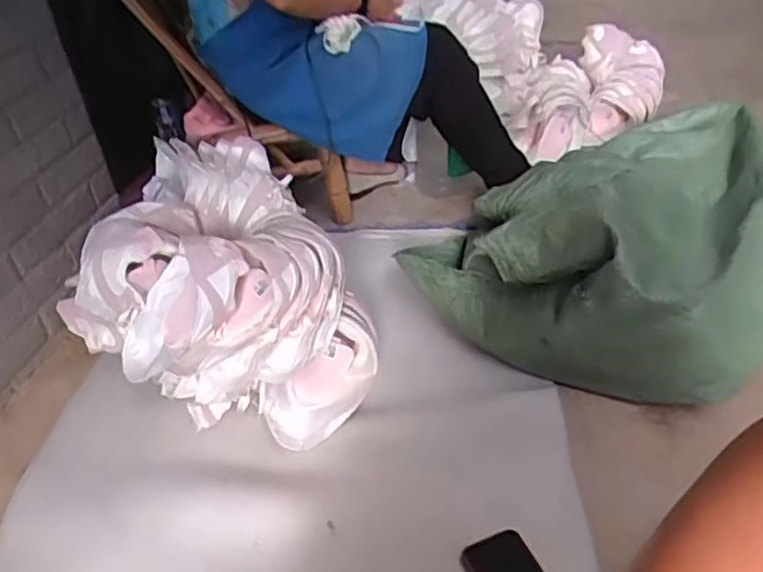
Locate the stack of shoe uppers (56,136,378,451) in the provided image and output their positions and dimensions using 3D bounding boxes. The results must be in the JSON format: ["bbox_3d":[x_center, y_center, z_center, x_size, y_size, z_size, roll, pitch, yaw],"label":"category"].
[{"bbox_3d":[-0.285,0.011,1.158,0.398,0.323,0.520,-26,39,-25],"label":"stack of shoe uppers"}]

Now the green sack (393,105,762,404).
[{"bbox_3d":[0.405,-0.144,1.357,0.650,0.310,0.825,1,36,11],"label":"green sack"}]

